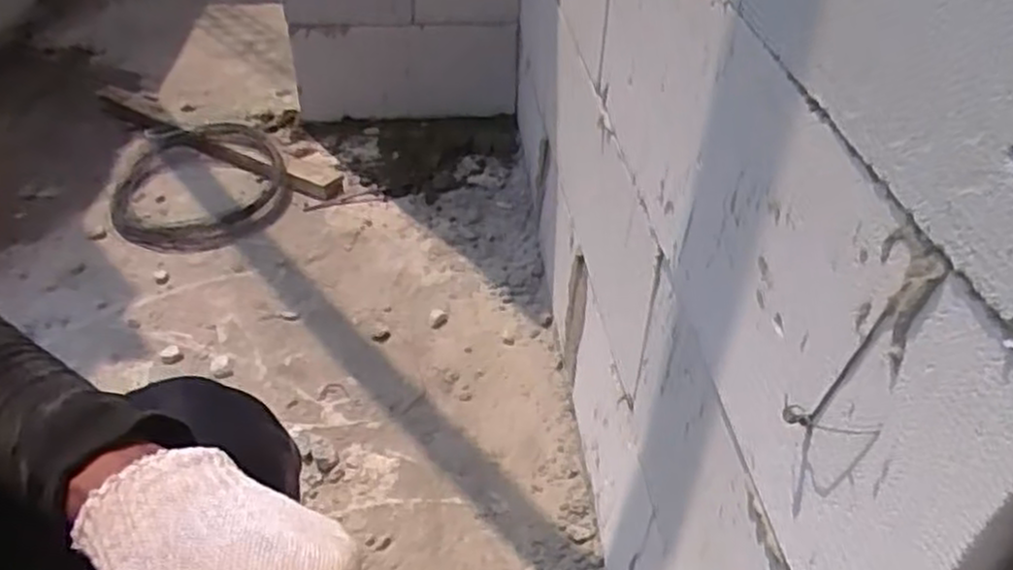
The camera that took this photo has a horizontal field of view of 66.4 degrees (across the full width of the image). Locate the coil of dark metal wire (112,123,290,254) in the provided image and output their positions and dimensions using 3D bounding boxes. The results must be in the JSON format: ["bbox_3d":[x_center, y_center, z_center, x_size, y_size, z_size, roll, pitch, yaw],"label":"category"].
[{"bbox_3d":[-0.539,-0.174,1.373,0.297,0.068,0.335,-13,42,-18],"label":"coil of dark metal wire"}]

